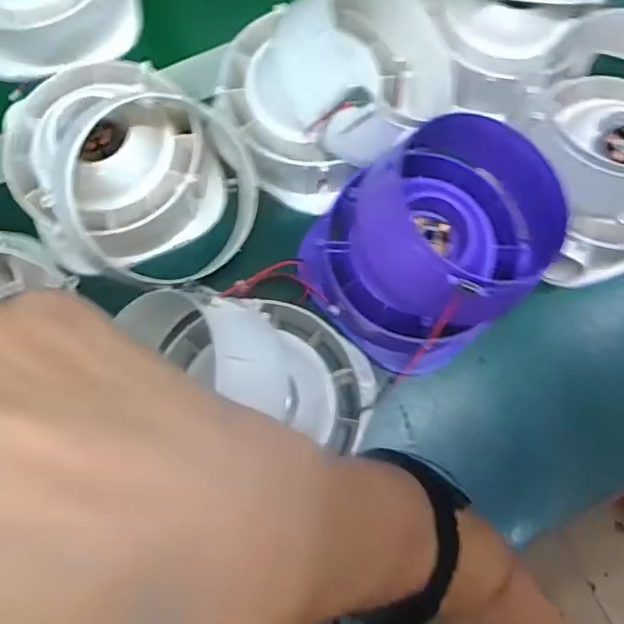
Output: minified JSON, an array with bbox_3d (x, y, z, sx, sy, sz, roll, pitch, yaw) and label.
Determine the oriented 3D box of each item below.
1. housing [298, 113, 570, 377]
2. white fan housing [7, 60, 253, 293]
[{"bbox_3d":[0.068,-0.039,0.362,0.121,0.094,0.127,38,79,7],"label":"housing"},{"bbox_3d":[-0.130,-0.095,0.402,0.161,0.075,0.140,38,79,7],"label":"white fan housing"}]

